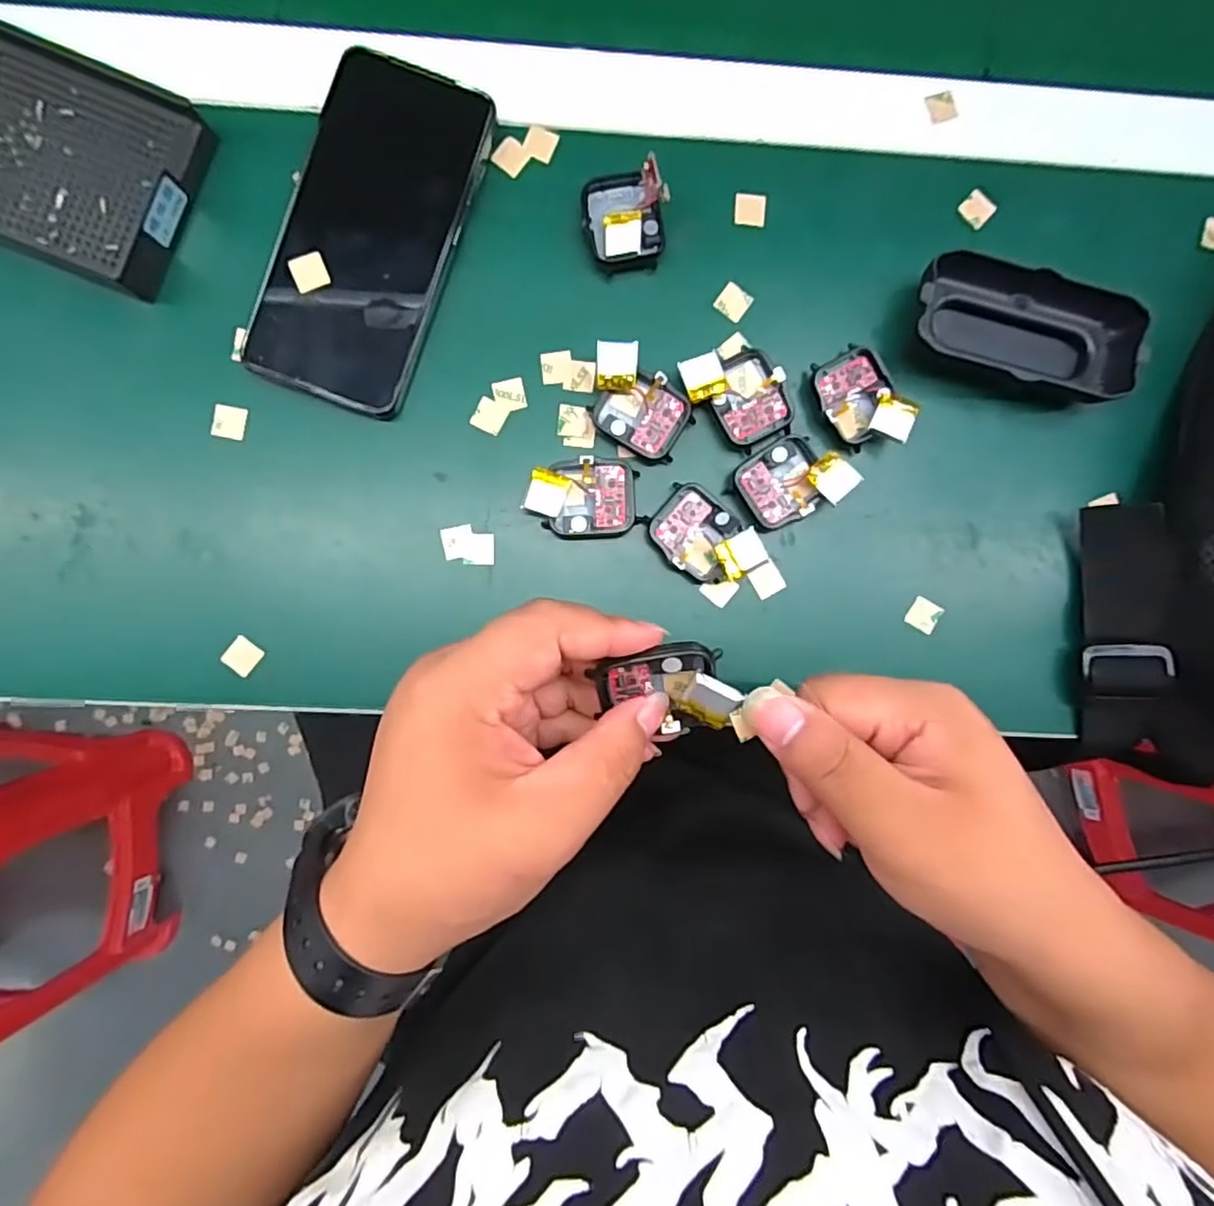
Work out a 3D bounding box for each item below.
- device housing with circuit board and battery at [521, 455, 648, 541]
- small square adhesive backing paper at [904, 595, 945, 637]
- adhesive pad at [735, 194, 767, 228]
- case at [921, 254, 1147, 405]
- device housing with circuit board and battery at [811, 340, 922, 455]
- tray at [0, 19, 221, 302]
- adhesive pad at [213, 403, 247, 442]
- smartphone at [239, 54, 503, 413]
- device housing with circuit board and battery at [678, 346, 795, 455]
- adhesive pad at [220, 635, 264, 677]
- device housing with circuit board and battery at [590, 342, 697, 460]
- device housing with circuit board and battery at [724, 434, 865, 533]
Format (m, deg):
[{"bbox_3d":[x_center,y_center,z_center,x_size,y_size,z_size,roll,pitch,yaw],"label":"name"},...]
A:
[{"bbox_3d":[-0.012,-0.052,0.316,0.056,0.015,0.039,-3,89,-3],"label":"device housing with circuit board and battery"},{"bbox_3d":[0.164,0.006,0.329,0.016,0.004,0.016,29,88,-2],"label":"small square adhesive backing paper"},{"bbox_3d":[0.074,-0.202,0.327,0.016,0.004,0.016,3,89,-3],"label":"adhesive pad"},{"bbox_3d":[0.210,-0.140,0.321,0.105,0.025,0.058,14,88,-3],"label":"case"},{"bbox_3d":[0.127,-0.101,0.320,0.038,0.016,0.052,-32,91,-3],"label":"device housing with circuit board and battery"},{"bbox_3d":[-0.270,-0.215,0.302,0.139,0.022,0.092,22,88,-3],"label":"tray"},{"bbox_3d":[-0.187,-0.090,0.317,0.015,0.004,0.017,5,89,-3],"label":"adhesive pad"},{"bbox_3d":[-0.115,-0.177,0.308,0.077,0.011,0.160,20,94,-2],"label":"smartphone"},{"bbox_3d":[0.066,-0.102,0.318,0.049,0.013,0.048,-19,90,-3],"label":"device housing with circuit board and battery"},{"bbox_3d":[-0.181,0.026,0.316,0.016,0.004,0.015,39,87,-2],"label":"adhesive pad"},{"bbox_3d":[0.014,-0.098,0.314,0.055,0.020,0.038,40,87,-2],"label":"device housing with circuit board and battery"},{"bbox_3d":[0.091,-0.061,0.318,0.053,0.015,0.040,-32,91,-3],"label":"device housing with circuit board and battery"}]

